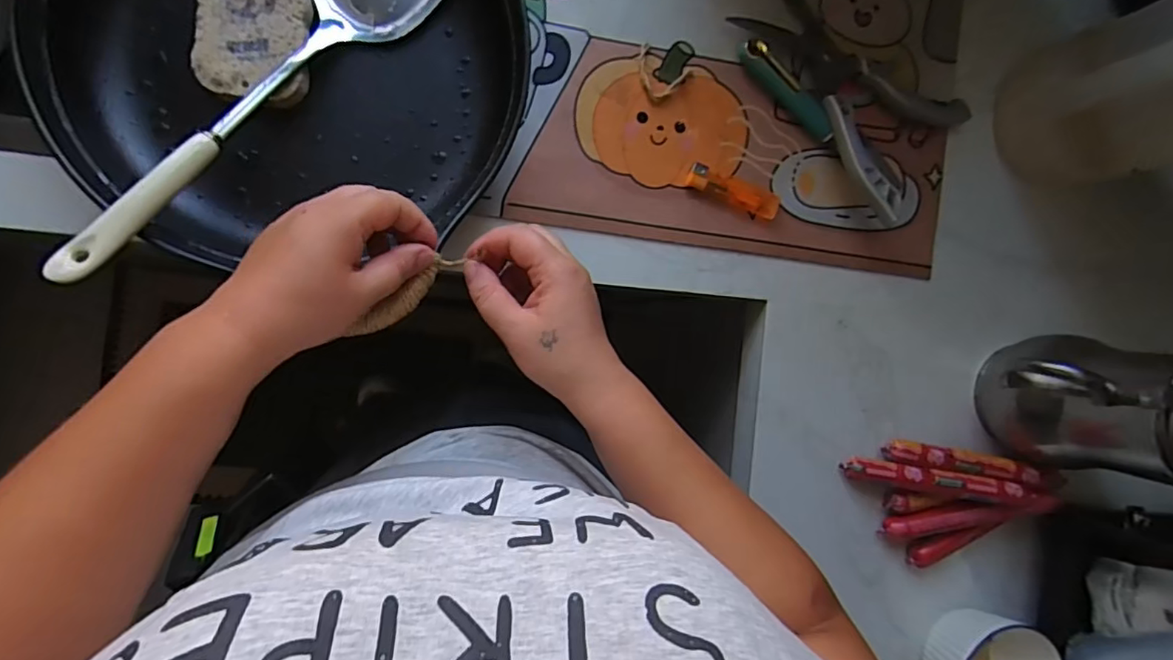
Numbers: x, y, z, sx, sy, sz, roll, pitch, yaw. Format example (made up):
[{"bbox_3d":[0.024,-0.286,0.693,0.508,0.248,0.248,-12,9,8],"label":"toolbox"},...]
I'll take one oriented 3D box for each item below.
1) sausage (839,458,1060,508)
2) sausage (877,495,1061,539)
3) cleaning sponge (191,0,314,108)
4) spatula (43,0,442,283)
[{"bbox_3d":[0.335,0.141,0.514,0.194,0.019,0.021,9,91,5],"label":"sausage"},{"bbox_3d":[0.356,0.172,0.523,0.158,0.021,0.027,-13,94,9],"label":"sausage"},{"bbox_3d":[-0.246,-0.233,0.422,0.074,0.024,0.121,5,92,-9],"label":"cleaning sponge"},{"bbox_3d":[-0.226,-0.168,0.396,0.092,0.030,0.340,33,70,-9],"label":"spatula"}]

